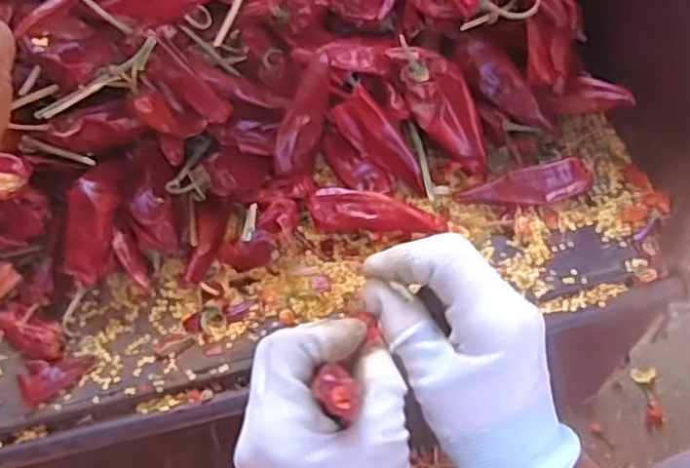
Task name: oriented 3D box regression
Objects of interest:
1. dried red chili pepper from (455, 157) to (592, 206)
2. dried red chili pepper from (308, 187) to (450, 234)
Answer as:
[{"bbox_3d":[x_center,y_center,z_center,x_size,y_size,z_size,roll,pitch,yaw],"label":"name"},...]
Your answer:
[{"bbox_3d":[0.119,-0.032,0.448,0.080,0.019,0.025,-8,56,-1],"label":"dried red chili pepper"},{"bbox_3d":[0.020,-0.013,0.435,0.086,0.017,0.022,5,57,7],"label":"dried red chili pepper"}]

